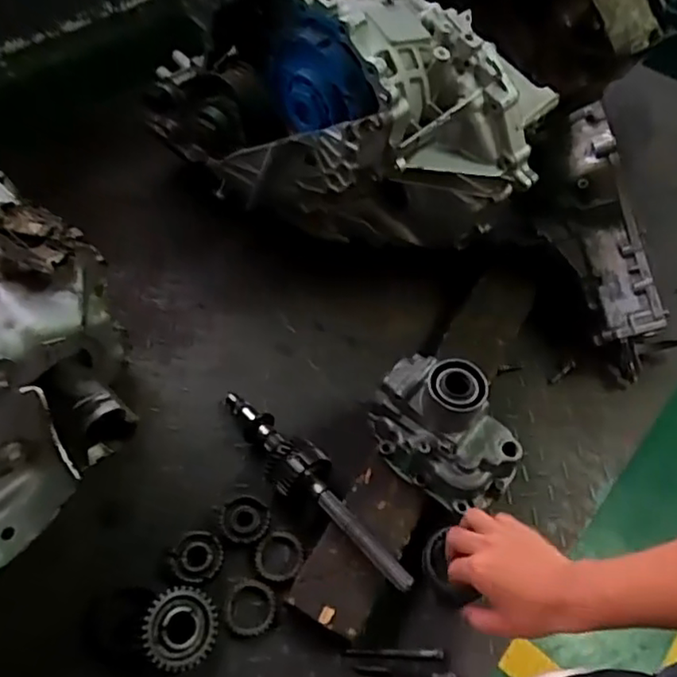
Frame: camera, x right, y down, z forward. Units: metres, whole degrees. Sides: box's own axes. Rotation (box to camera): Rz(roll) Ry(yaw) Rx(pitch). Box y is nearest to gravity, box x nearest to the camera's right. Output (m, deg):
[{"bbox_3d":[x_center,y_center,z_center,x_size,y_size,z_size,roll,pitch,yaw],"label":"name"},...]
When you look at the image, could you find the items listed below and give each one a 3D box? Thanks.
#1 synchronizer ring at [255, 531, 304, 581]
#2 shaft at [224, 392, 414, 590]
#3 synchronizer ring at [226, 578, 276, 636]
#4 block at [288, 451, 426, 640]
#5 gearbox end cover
[{"bbox_3d":[-0.067,0.250,0.718,0.054,0.018,0.054,2,55,-3],"label":"synchronizer ring"},{"bbox_3d":[-0.035,0.164,0.734,0.324,0.066,0.065,38,61,20],"label":"shaft"},{"bbox_3d":[-0.095,0.291,0.678,0.051,0.007,0.056,2,55,-3],"label":"synchronizer ring"},{"bbox_3d":[0.026,0.235,0.711,0.087,0.041,0.193,27,57,13],"label":"block"},{"bbox_3d":[0.122,0.099,0.700,0.168,0.122,0.099,34,59,18],"label":"gearbox end cover"}]

